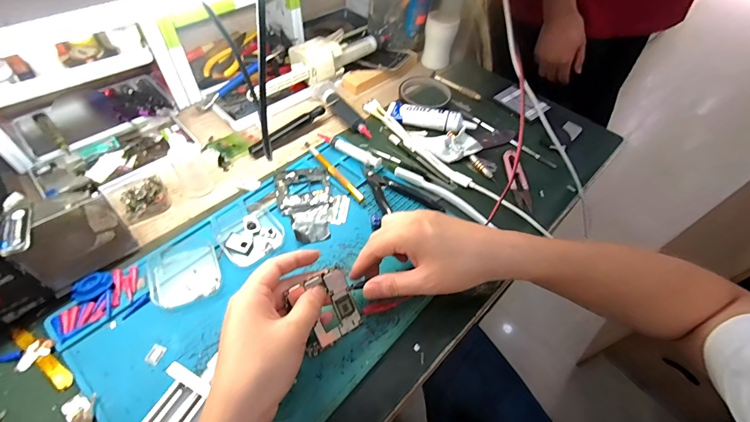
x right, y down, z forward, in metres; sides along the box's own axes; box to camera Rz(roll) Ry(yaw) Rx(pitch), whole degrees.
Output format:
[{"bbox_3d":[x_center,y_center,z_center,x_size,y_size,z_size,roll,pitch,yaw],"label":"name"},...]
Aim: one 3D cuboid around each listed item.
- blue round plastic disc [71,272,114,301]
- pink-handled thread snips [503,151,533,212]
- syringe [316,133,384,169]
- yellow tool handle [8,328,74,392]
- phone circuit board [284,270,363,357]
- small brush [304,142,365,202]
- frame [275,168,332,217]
[{"bbox_3d":[-0.276,0.073,0.345,0.035,0.006,0.028,-1,53,-5],"label":"blue round plastic disc"},{"bbox_3d":[0.193,-0.044,0.475,0.025,0.012,0.095,-2,53,-5],"label":"pink-handled thread snips"},{"bbox_3d":[-0.036,-0.085,0.482,0.103,0.015,0.011,31,57,18],"label":"syringe"},{"bbox_3d":[-0.295,0.129,0.314,0.083,0.006,0.014,31,57,18],"label":"yellow tool handle"},{"bbox_3d":[-0.044,0.090,0.319,0.055,0.004,0.066,-23,103,-19],"label":"phone circuit board"},{"bbox_3d":[-0.054,-0.053,0.460,0.009,0.010,0.124,-32,61,-25],"label":"small brush"},{"bbox_3d":[-0.088,-0.028,0.442,0.068,0.007,0.061,-11,55,-12],"label":"frame"}]

